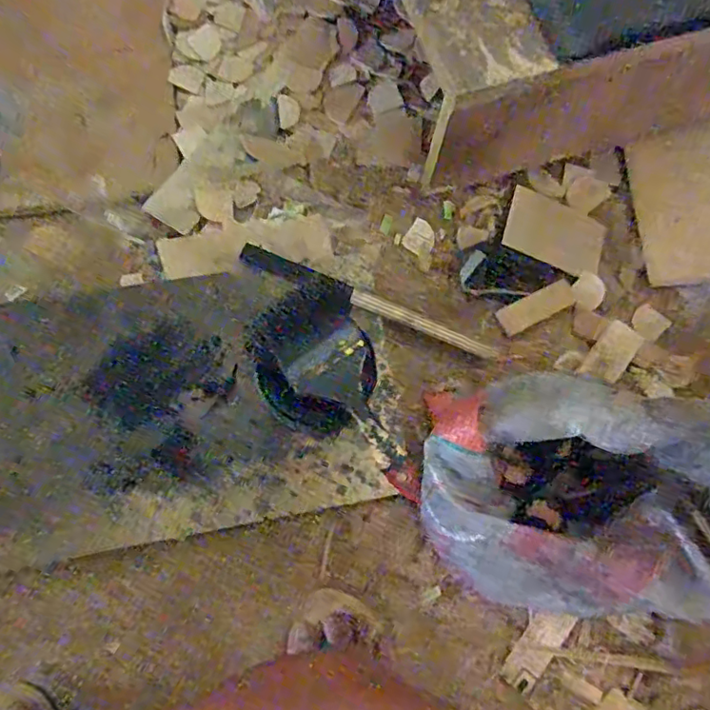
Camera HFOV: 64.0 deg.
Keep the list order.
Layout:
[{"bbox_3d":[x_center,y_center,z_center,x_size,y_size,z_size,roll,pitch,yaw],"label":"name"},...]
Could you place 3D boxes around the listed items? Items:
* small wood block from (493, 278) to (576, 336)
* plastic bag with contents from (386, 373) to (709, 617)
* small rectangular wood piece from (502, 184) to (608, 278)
[{"bbox_3d":[0.230,-0.060,0.721,0.103,0.009,0.035,-26,78,-7],"label":"small wood block"},{"bbox_3d":[0.282,0.153,0.606,0.433,0.108,0.234,4,75,-4],"label":"plastic bag with contents"},{"bbox_3d":[0.264,-0.161,0.750,0.138,0.010,0.090,23,77,-8],"label":"small rectangular wood piece"}]

